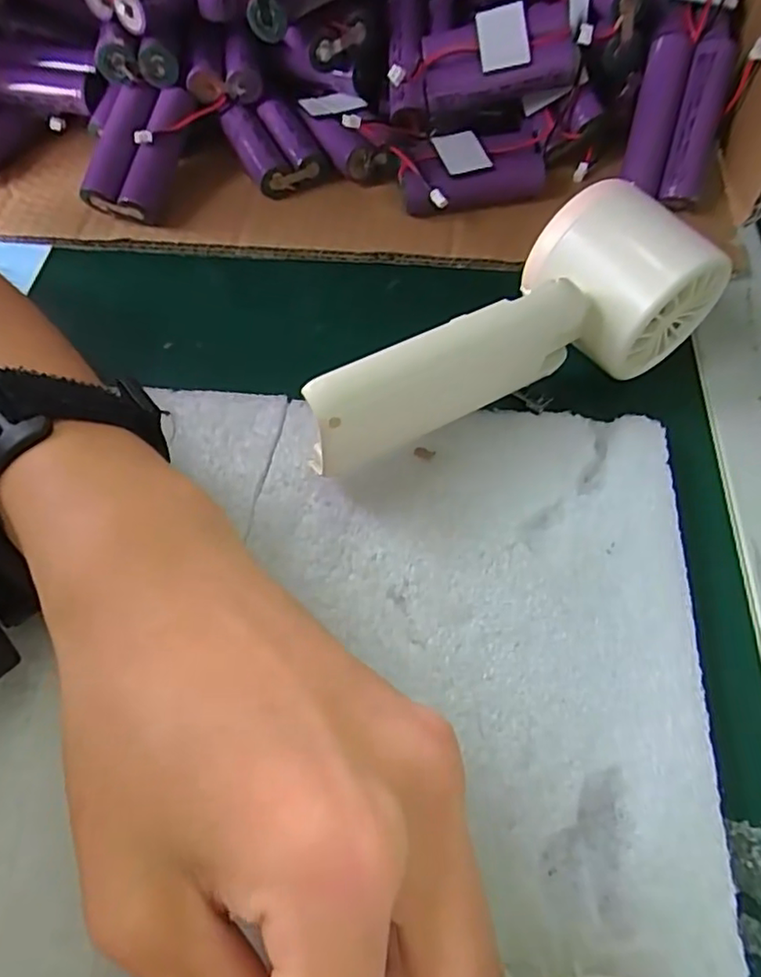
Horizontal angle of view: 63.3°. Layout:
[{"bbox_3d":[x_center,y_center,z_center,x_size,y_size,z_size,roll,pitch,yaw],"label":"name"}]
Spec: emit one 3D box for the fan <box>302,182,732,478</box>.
[{"bbox_3d":[0.042,-0.057,0.223,0.156,0.049,0.052,-23,62,-11],"label":"fan"}]

